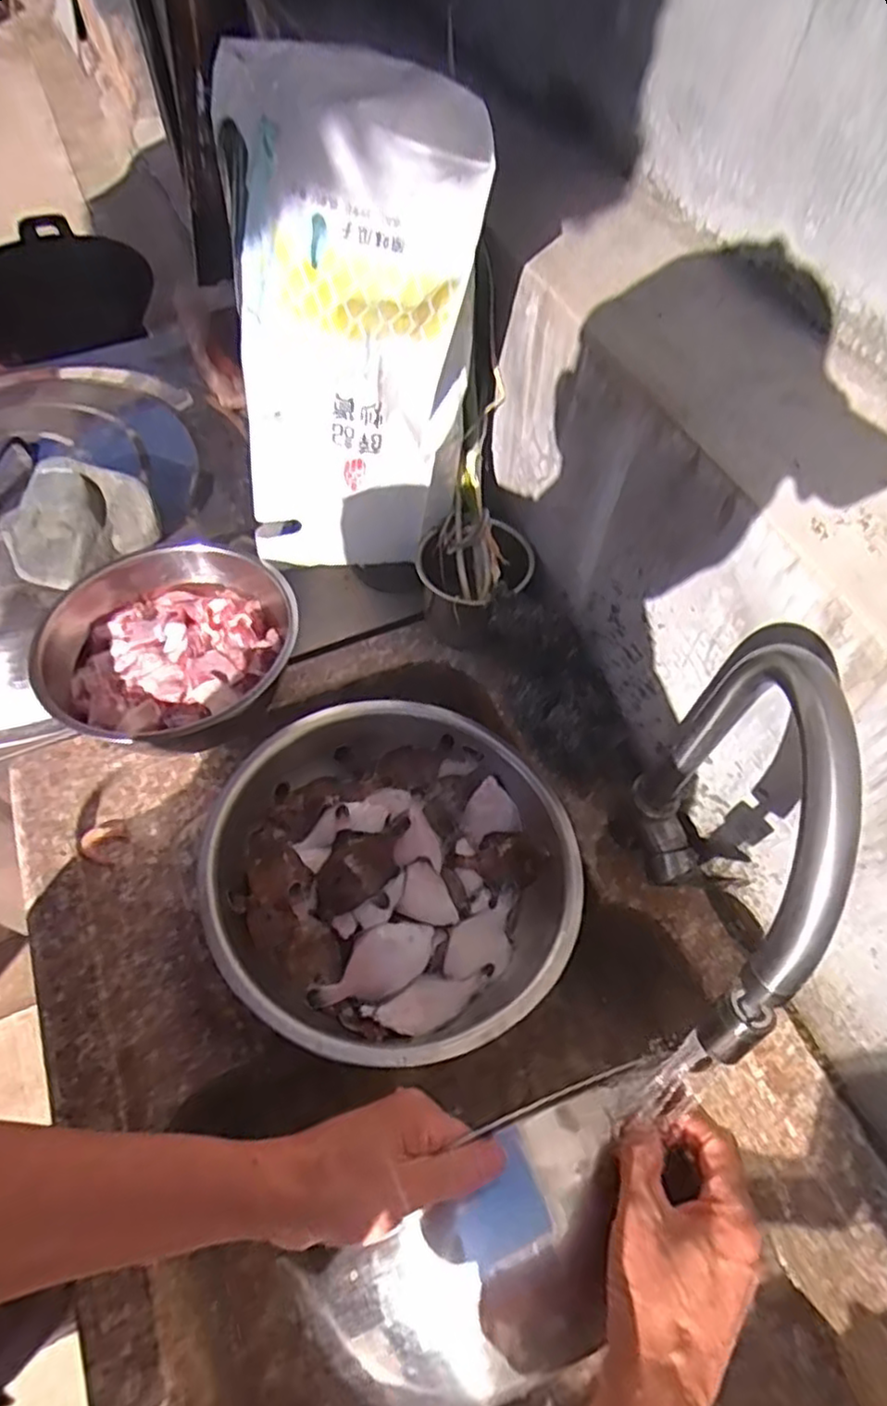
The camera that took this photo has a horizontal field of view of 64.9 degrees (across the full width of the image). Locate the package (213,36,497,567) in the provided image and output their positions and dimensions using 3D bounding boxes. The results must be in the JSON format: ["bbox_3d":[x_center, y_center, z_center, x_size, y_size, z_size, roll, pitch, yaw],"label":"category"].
[{"bbox_3d":[-0.077,-0.296,0.593,0.183,0.360,0.140,-1,59,-3],"label":"package"}]

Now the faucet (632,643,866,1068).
[{"bbox_3d":[0.162,0.098,0.431,0.056,0.289,0.223,19,60,9],"label":"faucet"}]

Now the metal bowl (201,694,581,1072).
[{"bbox_3d":[-0.043,0.144,0.612,0.294,0.099,0.302,1,59,-2],"label":"metal bowl"}]

